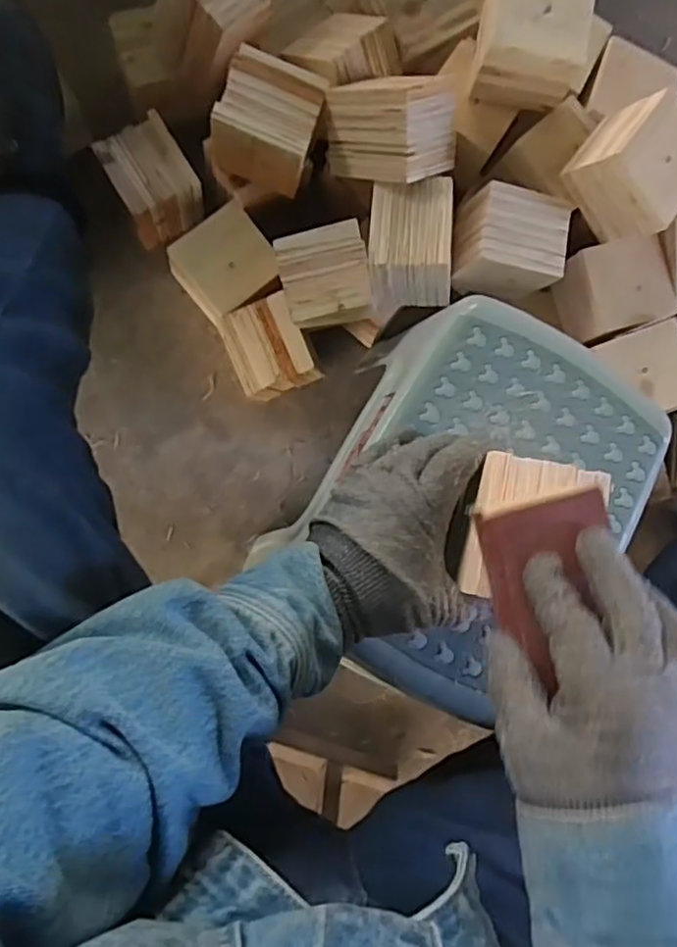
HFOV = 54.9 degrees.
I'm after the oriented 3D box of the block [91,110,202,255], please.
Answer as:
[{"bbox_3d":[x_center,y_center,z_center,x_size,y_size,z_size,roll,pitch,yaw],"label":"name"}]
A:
[{"bbox_3d":[-0.212,-0.328,0.741,0.083,0.080,0.095,-34,92,-9],"label":"block"}]

